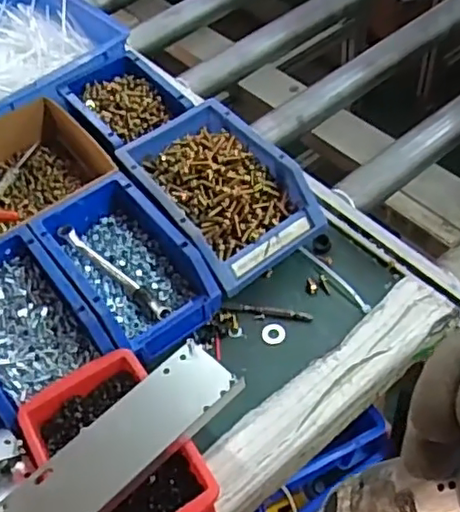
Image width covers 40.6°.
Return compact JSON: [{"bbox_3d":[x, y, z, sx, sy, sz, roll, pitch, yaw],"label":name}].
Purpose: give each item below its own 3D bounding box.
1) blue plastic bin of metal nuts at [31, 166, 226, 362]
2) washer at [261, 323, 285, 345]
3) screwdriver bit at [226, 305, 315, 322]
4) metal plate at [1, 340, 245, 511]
[{"bbox_3d":[-0.099,0.003,0.565,0.101,0.056,0.172,-34,57,-19],"label":"blue plastic bin of metal nuts"},{"bbox_3d":[0.039,0.069,0.556,0.021,0.004,0.020,-3,53,4],"label":"washer"},{"bbox_3d":[0.035,0.051,0.566,0.079,0.006,0.008,6,54,10],"label":"screwdriver bit"},{"bbox_3d":[-0.075,0.135,0.446,0.178,0.007,0.063,-39,51,-22],"label":"metal plate"}]

